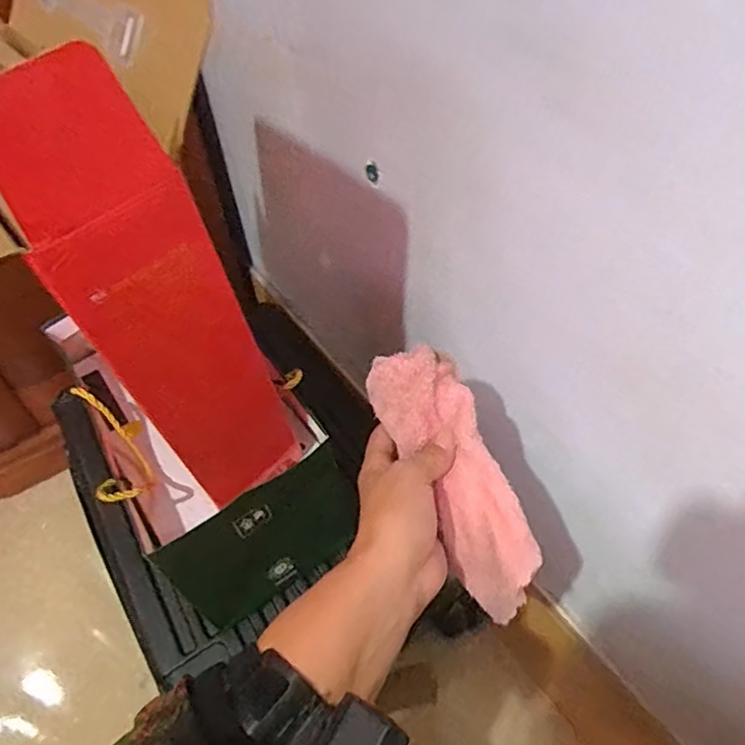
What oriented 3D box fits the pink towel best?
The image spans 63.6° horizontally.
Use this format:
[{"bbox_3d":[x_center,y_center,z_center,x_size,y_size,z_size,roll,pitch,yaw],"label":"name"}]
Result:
[{"bbox_3d":[0.057,0.071,0.389,0.057,0.048,0.185,-23,85,-17],"label":"pink towel"}]

